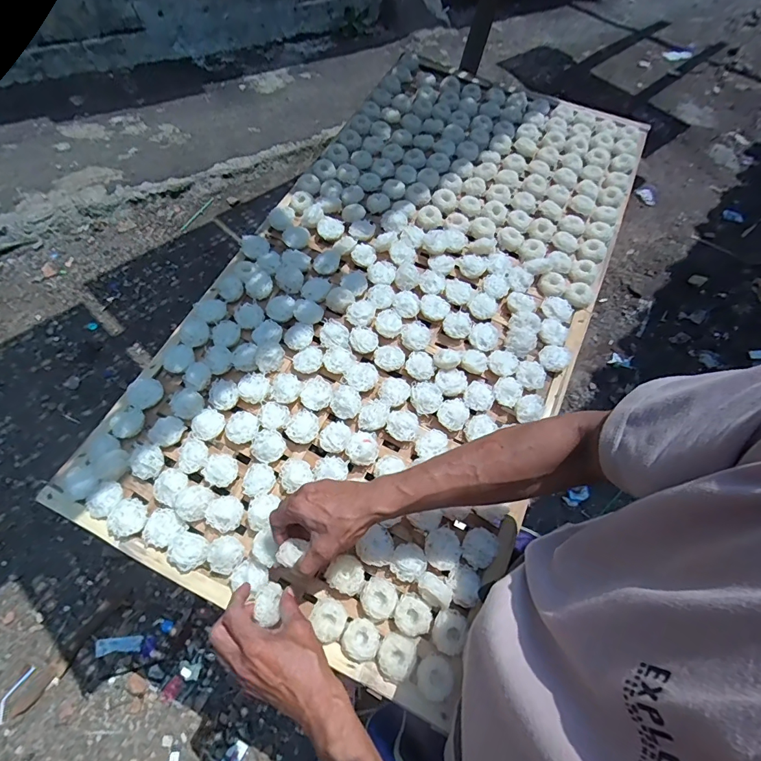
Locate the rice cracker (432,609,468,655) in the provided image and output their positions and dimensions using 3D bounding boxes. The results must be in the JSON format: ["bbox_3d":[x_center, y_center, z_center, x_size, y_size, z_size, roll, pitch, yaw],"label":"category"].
[{"bbox_3d":[0.086,0.309,0.516,0.039,0.019,0.046,24,61,9],"label":"rice cracker"}]

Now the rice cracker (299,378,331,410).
[{"bbox_3d":[-0.098,0.018,0.638,0.046,0.013,0.052,-8,61,-9],"label":"rice cracker"}]

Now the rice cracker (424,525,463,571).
[{"bbox_3d":[0.083,0.222,0.554,0.046,0.012,0.051,5,60,-1],"label":"rice cracker"}]

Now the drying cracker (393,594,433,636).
[{"bbox_3d":[0.041,0.294,0.521,0.045,0.017,0.040,28,62,11],"label":"drying cracker"}]

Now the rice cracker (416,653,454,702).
[{"bbox_3d":[0.066,0.355,0.500,0.040,0.012,0.043,2,60,-3],"label":"rice cracker"}]

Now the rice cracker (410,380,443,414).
[{"bbox_3d":[0.069,0.023,0.633,0.044,0.012,0.052,-21,64,-16],"label":"rice cracker"}]

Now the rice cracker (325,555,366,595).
[{"bbox_3d":[-0.043,0.252,0.542,0.048,0.019,0.044,32,63,13],"label":"rice cracker"}]

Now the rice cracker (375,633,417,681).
[{"bbox_3d":[0.019,0.334,0.507,0.041,0.014,0.047,27,62,11],"label":"rice cracker"}]

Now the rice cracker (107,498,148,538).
[{"bbox_3d":[-0.343,0.185,0.564,0.050,0.011,0.046,2,60,-3],"label":"rice cracker"}]

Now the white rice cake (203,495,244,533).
[{"bbox_3d":[-0.211,0.181,0.570,0.047,0.016,0.044,28,62,11],"label":"white rice cake"}]

